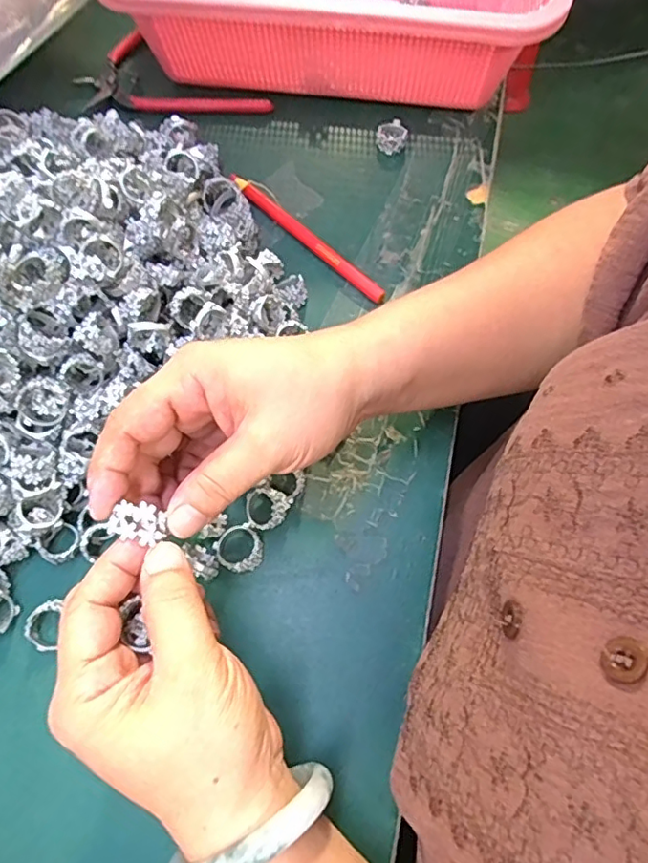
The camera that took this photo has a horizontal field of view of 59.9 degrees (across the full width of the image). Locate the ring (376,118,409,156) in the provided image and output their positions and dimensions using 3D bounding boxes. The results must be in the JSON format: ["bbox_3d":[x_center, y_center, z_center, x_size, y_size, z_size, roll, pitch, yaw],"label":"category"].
[{"bbox_3d":[0.049,-0.213,0.407,0.021,0.012,0.021,0,68,0],"label":"ring"}]

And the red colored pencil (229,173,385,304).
[{"bbox_3d":[-0.013,-0.130,0.377,0.139,0.009,0.010,41,73,14],"label":"red colored pencil"}]

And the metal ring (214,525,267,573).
[{"bbox_3d":[-0.045,0.063,0.304,0.026,0.011,0.024,0,68,0],"label":"metal ring"}]

